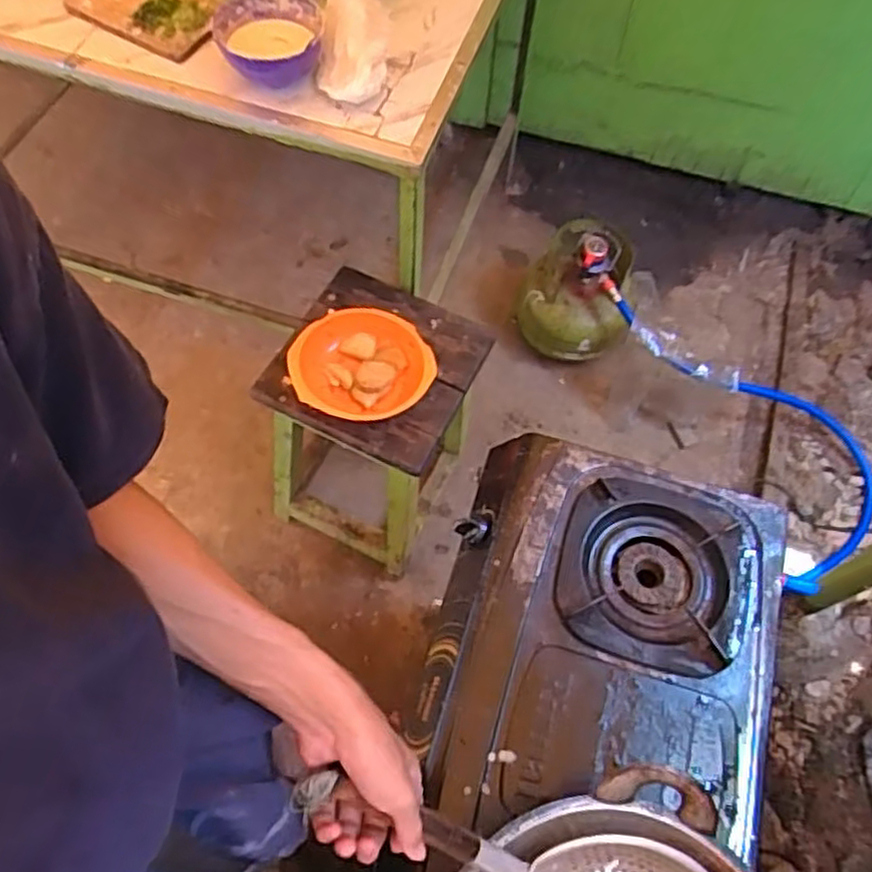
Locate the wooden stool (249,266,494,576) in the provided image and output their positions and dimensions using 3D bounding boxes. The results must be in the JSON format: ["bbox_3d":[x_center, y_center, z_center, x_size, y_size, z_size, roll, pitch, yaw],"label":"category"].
[{"bbox_3d":[-0.115,-0.006,1.350,0.312,0.496,0.322,23,64,10],"label":"wooden stool"}]

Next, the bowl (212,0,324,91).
[{"bbox_3d":[-0.235,-0.569,1.046,0.149,0.066,0.137,-15,65,-12],"label":"bowl"}]

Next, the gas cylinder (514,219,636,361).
[{"bbox_3d":[0.312,-0.320,1.645,0.238,0.275,0.231,2,63,-3],"label":"gas cylinder"}]

